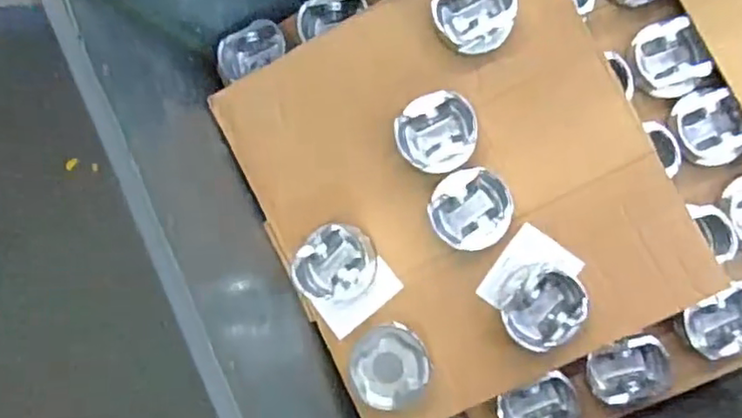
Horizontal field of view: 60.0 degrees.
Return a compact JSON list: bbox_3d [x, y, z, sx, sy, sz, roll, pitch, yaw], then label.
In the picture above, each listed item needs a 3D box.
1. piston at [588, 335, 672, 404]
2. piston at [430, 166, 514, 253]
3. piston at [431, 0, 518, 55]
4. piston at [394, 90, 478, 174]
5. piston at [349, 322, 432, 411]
[{"bbox_3d":[0.312,0.193,0.785,0.094,0.051,0.073,-24,84,8],"label":"piston"},{"bbox_3d":[0.120,0.000,0.768,0.094,0.053,0.093,0,88,10],"label":"piston"},{"bbox_3d":[0.125,-0.231,0.764,0.097,0.052,0.085,-18,85,9],"label":"piston"},{"bbox_3d":[0.081,-0.092,0.781,0.095,0.052,0.094,0,88,10],"label":"piston"},{"bbox_3d":[0.024,0.188,0.769,0.092,0.055,0.090,0,88,10],"label":"piston"}]

